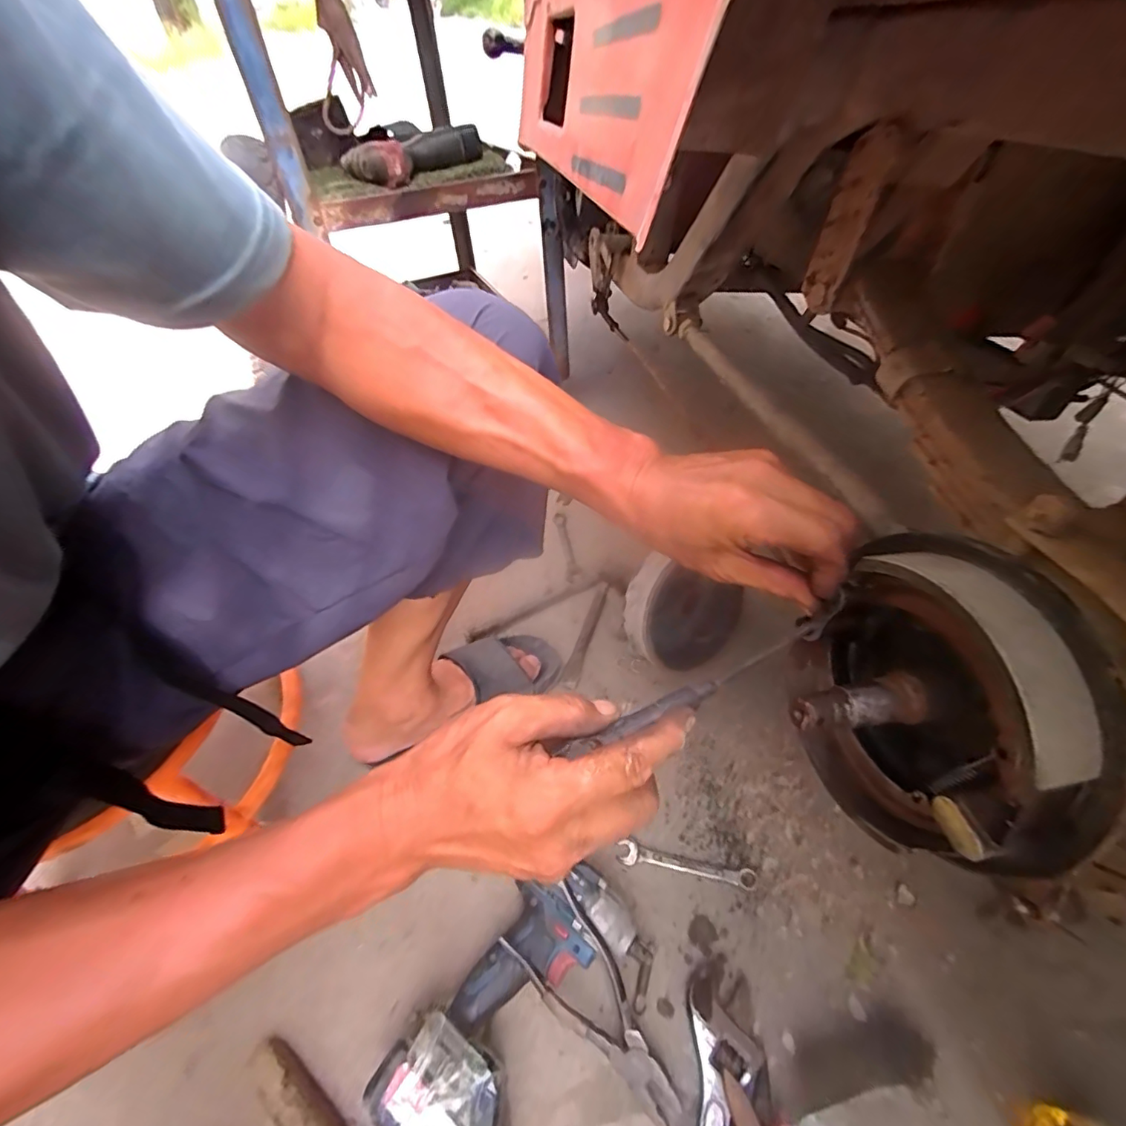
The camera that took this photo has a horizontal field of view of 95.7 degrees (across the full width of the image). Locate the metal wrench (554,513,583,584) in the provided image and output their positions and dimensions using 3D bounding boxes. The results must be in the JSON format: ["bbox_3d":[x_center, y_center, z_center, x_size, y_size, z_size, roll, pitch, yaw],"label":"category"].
[{"bbox_3d":[0.008,-0.028,0.873,0.025,0.009,0.168,-9,49,-5],"label":"metal wrench"}]

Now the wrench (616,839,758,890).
[{"bbox_3d":[0.133,0.323,0.545,0.142,0.006,0.022,6,49,9],"label":"wrench"}]

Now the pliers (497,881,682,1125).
[{"bbox_3d":[0.029,0.393,0.446,0.072,0.022,0.186,-32,71,-23],"label":"pliers"}]

